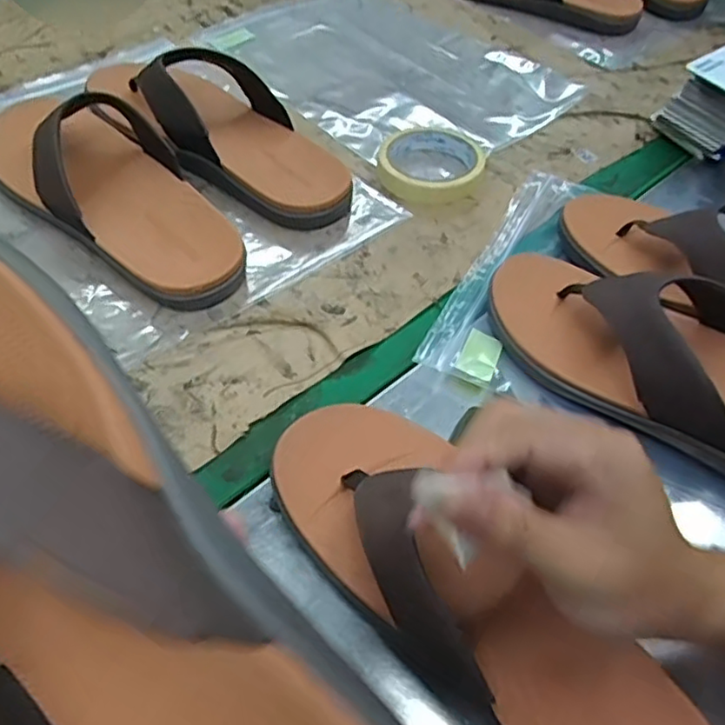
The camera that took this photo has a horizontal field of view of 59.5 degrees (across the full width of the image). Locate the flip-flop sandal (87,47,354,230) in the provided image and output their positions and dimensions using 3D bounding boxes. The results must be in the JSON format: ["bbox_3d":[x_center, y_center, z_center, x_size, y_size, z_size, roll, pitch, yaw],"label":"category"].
[{"bbox_3d":[-0.134,-0.229,0.580,0.306,0.071,0.104,37,58,25],"label":"flip-flop sandal"}]

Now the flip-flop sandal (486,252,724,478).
[{"bbox_3d":[0.219,-0.003,0.421,0.282,0.069,0.108,30,56,20],"label":"flip-flop sandal"}]

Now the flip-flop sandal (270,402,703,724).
[{"bbox_3d":[0.056,0.115,0.322,0.093,0.061,0.261,-33,59,-26],"label":"flip-flop sandal"}]

